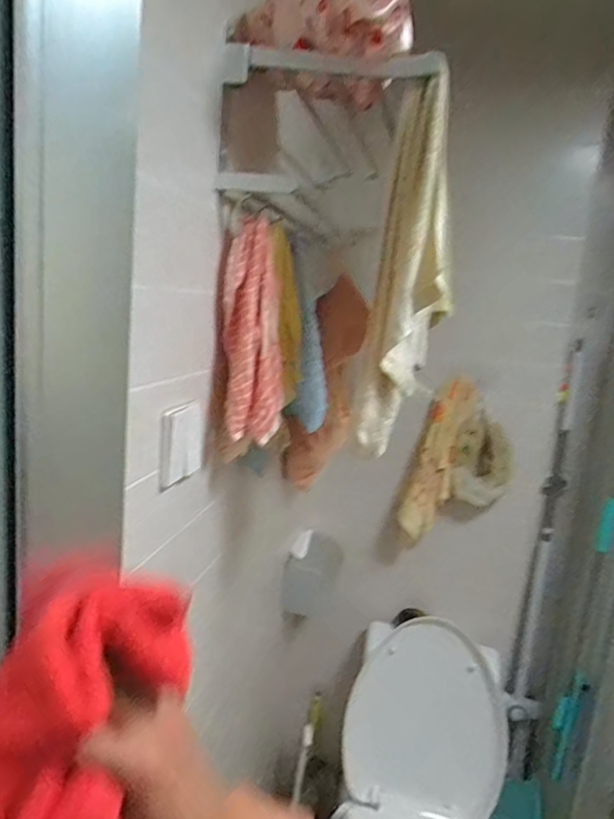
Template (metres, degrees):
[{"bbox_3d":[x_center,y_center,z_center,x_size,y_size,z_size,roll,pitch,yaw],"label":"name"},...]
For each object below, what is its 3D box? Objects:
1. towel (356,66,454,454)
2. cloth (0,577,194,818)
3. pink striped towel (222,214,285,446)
[{"bbox_3d":[0.121,-0.162,0.653,0.091,0.412,0.092,6,12,5],"label":"towel"},{"bbox_3d":[-0.131,0.179,0.335,0.063,0.146,0.142,9,12,20],"label":"cloth"},{"bbox_3d":[-0.069,-0.102,0.724,0.083,0.265,0.083,4,12,-3],"label":"pink striped towel"}]

